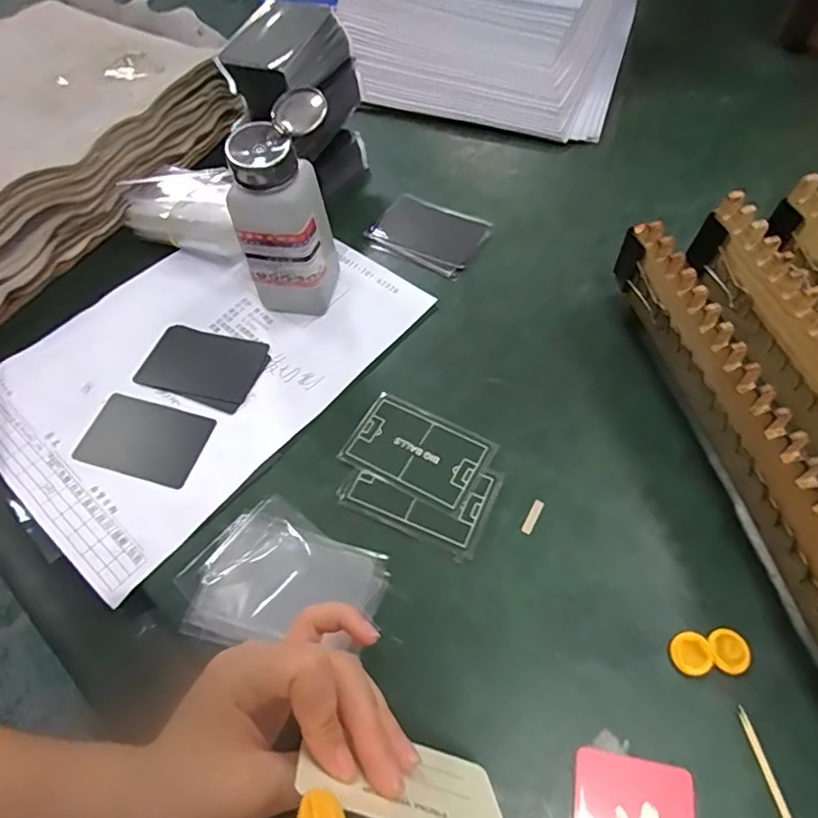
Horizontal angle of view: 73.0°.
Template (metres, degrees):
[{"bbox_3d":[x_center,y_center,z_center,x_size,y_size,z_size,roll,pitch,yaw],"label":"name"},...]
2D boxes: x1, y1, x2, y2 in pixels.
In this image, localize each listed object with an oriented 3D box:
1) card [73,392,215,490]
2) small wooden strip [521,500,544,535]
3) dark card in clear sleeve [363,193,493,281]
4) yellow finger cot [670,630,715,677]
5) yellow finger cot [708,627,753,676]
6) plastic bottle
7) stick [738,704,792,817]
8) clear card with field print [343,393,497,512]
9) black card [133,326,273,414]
[{"bbox_3d":[-0.183,0.021,0.383,0.085,0.004,0.053,14,65,10],"label":"card"},{"bbox_3d":[0.075,0.065,0.334,0.006,0.004,0.022,26,64,17],"label":"small wooden strip"},{"bbox_3d":[0.014,-0.148,0.461,0.093,0.012,0.063,24,64,16],"label":"dark card in clear sleeve"},{"bbox_3d":[0.148,0.128,0.289,0.020,0.004,0.020,-1,60,2],"label":"yellow finger cot"},{"bbox_3d":[0.167,0.125,0.287,0.019,0.004,0.021,-3,60,1],"label":"yellow finger cot"},{"bbox_3d":[-0.085,-0.132,0.383,0.057,0.137,0.070,19,63,14],"label":"plastic bottle"},{"bbox_3d":[0.171,0.176,0.258,0.005,0.004,0.064,-11,60,-3],"label":"stick"},{"bbox_3d":[0.006,0.027,0.360,0.087,0.004,0.054,25,64,17],"label":"clear card with field print"},{"bbox_3d":[-0.151,-0.034,0.409,0.089,0.004,0.060,18,62,13],"label":"black card"}]

